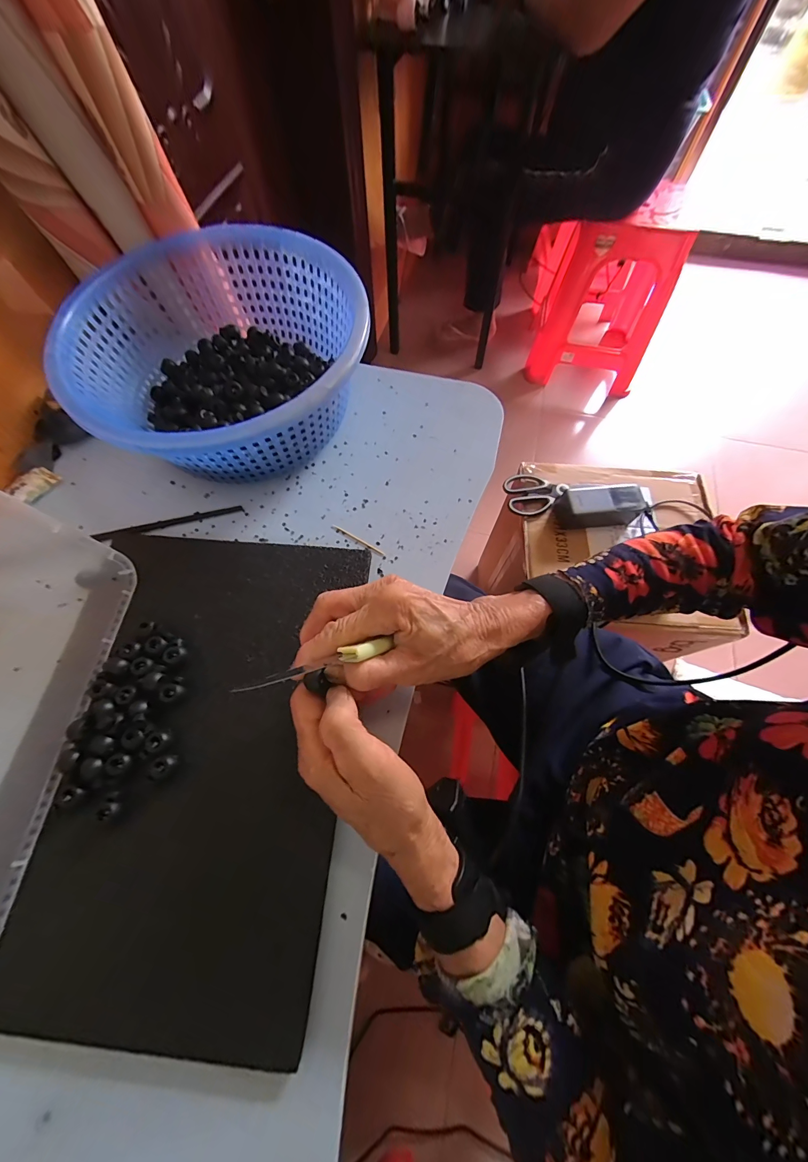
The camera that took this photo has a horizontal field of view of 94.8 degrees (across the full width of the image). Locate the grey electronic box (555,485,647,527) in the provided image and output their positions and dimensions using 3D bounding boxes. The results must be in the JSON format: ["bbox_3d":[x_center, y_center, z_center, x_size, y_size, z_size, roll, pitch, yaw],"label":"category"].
[{"bbox_3d":[0.325,-0.129,0.629,0.124,0.057,0.056,-4,66,-2],"label":"grey electronic box"}]

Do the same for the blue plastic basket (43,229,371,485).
[{"bbox_3d":[-0.171,-0.212,0.374,0.260,0.114,0.265,0,66,0],"label":"blue plastic basket"}]

